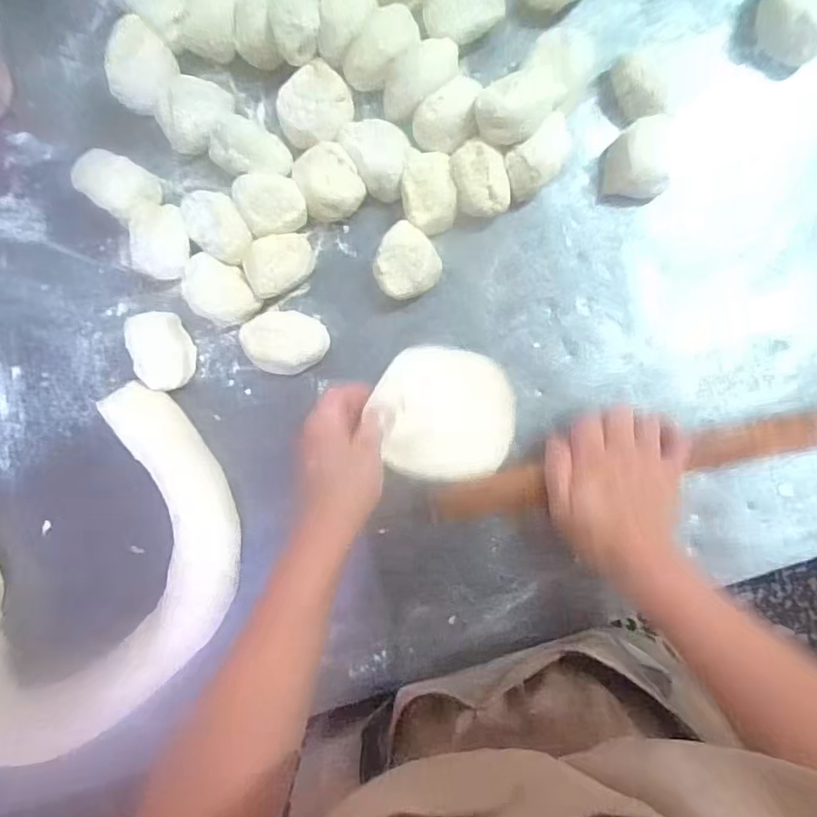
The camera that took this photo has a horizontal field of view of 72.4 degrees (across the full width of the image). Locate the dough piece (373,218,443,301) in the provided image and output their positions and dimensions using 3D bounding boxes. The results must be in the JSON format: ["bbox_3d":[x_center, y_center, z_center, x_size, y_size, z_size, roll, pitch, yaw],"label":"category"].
[{"bbox_3d":[-0.002,-0.111,0.433,0.050,0.033,0.049,0,96,2],"label":"dough piece"}]

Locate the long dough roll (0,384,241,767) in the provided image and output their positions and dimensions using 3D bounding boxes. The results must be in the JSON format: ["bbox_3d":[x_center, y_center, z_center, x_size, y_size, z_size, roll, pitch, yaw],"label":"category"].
[{"bbox_3d":[-0.310,0.160,0.451,0.364,0.066,0.228,-26,95,4],"label":"long dough roll"}]

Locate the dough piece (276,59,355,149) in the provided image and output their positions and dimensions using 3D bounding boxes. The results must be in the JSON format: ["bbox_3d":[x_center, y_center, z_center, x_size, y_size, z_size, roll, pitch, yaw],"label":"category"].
[{"bbox_3d":[-0.071,-0.227,0.421,0.049,0.032,0.058,20,96,-1],"label":"dough piece"}]

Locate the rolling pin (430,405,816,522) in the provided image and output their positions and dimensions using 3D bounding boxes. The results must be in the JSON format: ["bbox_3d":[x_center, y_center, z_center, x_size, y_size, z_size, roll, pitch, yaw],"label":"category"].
[{"bbox_3d":[0.217,0.038,0.431,0.403,0.023,0.036,-13,96,8],"label":"rolling pin"}]

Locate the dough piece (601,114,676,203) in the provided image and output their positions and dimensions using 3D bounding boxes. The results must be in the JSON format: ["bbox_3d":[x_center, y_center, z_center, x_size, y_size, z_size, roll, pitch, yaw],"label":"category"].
[{"bbox_3d":[0.170,-0.182,0.412,0.047,0.035,0.053,-6,96,2],"label":"dough piece"}]

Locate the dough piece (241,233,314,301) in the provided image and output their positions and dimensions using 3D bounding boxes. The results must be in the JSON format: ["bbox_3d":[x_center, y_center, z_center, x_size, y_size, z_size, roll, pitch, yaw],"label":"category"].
[{"bbox_3d":[-0.098,-0.110,0.426,0.051,0.043,0.043,-15,96,3],"label":"dough piece"}]

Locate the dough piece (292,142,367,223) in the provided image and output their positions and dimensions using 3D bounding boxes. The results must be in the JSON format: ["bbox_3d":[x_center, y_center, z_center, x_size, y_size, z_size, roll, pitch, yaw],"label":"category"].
[{"bbox_3d":[-0.060,-0.172,0.427,0.045,0.030,0.053,-29,95,4],"label":"dough piece"}]

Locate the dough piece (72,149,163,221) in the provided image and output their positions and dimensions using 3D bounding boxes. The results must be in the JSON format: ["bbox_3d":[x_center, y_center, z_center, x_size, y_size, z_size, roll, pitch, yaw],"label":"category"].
[{"bbox_3d":[-0.223,-0.172,0.428,0.064,0.031,0.040,32,96,-2],"label":"dough piece"}]

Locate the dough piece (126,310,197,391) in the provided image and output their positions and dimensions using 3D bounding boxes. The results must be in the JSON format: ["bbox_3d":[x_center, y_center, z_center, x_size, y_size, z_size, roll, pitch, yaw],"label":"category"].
[{"bbox_3d":[-0.192,-0.045,0.439,0.039,0.038,0.059,-4,96,2],"label":"dough piece"}]

